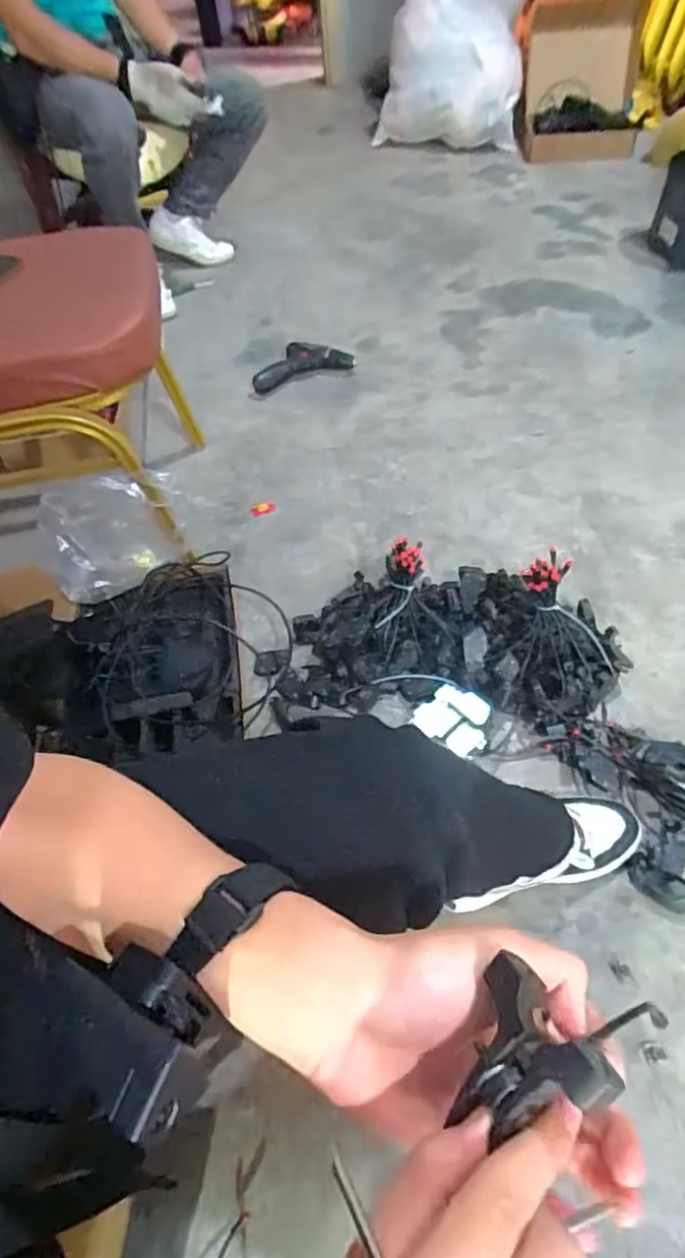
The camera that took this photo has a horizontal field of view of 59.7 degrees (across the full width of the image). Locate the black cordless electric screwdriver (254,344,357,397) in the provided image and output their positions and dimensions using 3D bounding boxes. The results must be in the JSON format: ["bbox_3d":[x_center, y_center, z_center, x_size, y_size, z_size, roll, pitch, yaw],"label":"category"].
[{"bbox_3d":[-0.104,-0.667,1.493,0.259,0.057,0.101,-14,54,-5],"label":"black cordless electric screwdriver"}]

